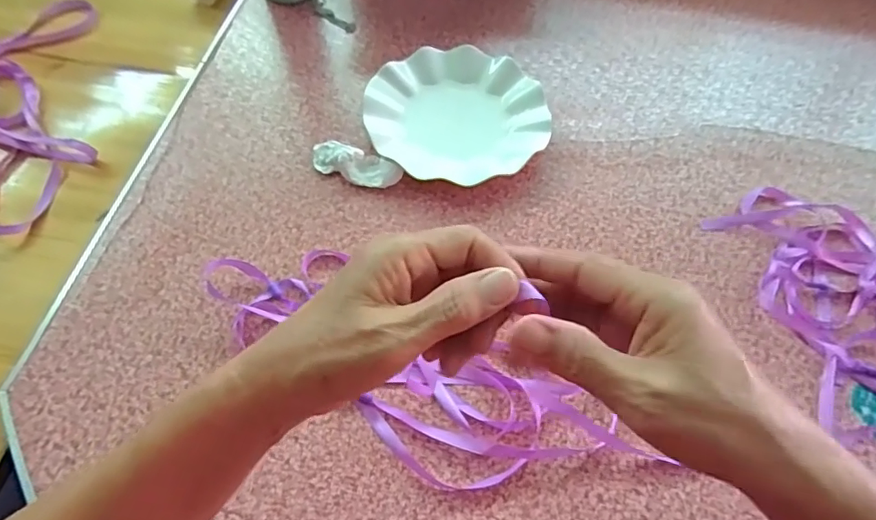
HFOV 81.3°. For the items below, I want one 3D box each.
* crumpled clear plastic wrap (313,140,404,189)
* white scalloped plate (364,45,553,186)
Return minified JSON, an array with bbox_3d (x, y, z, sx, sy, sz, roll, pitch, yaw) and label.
[{"bbox_3d":[-0.081,-0.094,0.499,0.090,0.023,0.038,18,60,8],"label":"crumpled clear plastic wrap"},{"bbox_3d":[0.020,-0.150,0.531,0.178,0.028,0.176,1,59,-2],"label":"white scalloped plate"}]

